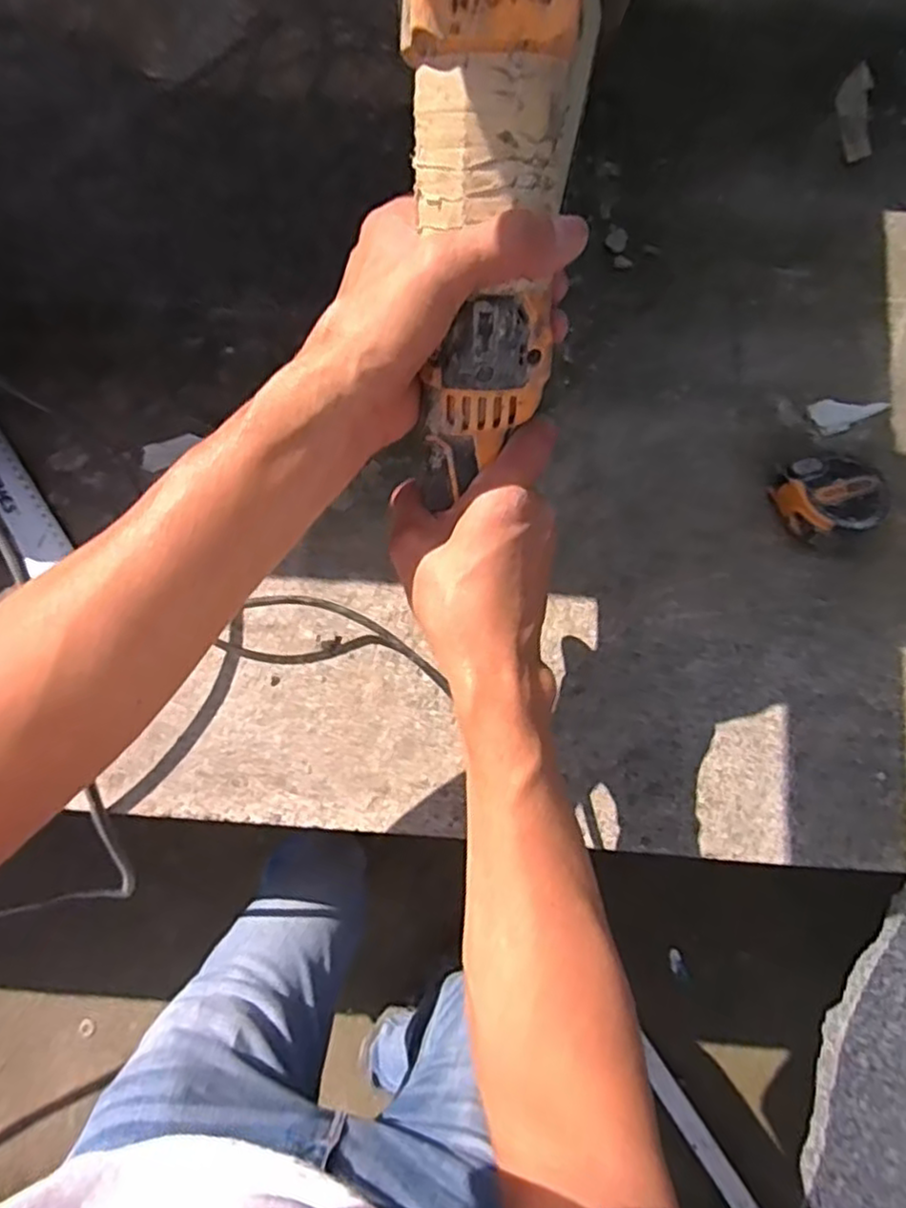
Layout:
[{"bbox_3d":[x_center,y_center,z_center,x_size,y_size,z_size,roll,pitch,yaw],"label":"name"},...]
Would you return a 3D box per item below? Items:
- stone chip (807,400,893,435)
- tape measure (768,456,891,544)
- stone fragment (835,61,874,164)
[{"bbox_3d":[0.329,-0.161,0.574,0.068,0.006,0.030,-20,78,-7],"label":"stone chip"},{"bbox_3d":[0.289,-0.079,0.537,0.066,0.043,0.065,1,77,-2],"label":"tape measure"},{"bbox_3d":[0.376,-0.460,0.648,0.032,0.013,0.099,6,76,-1],"label":"stone fragment"}]

